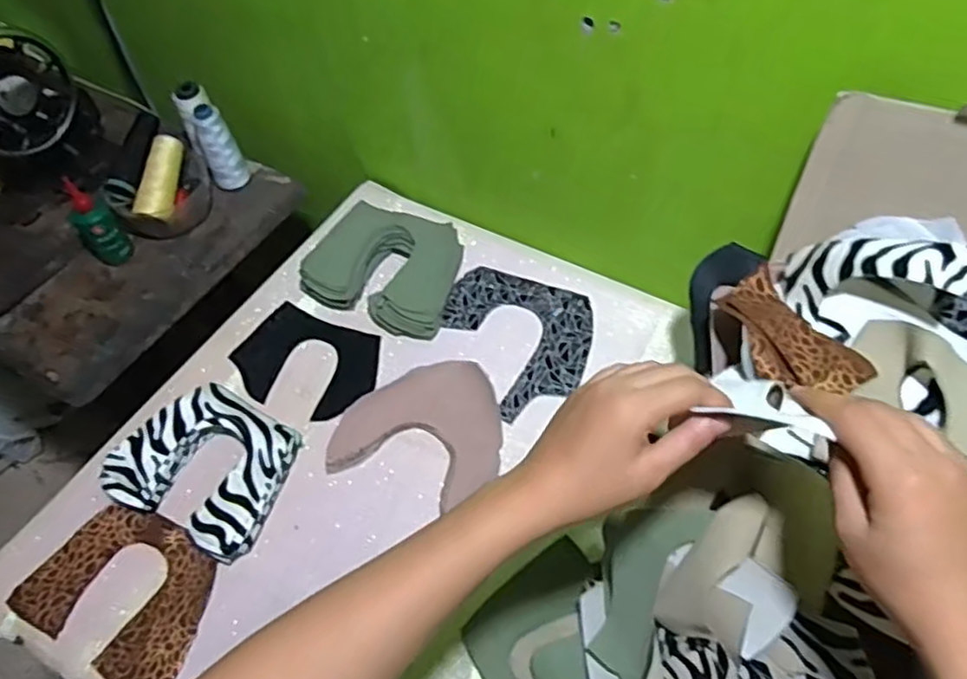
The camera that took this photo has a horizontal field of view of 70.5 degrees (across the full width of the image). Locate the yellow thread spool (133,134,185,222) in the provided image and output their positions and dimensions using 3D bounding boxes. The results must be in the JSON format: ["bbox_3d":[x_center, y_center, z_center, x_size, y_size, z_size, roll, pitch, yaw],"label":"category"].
[{"bbox_3d":[-0.398,-0.198,0.847,0.036,0.035,0.111,7,77,9],"label":"yellow thread spool"}]

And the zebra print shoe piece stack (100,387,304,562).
[{"bbox_3d":[-0.265,0.118,0.659,0.161,0.037,0.139,21,59,18],"label":"zebra print shoe piece stack"}]

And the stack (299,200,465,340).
[{"bbox_3d":[-0.113,-0.084,0.778,0.168,0.043,0.141,14,57,13],"label":"stack"}]

